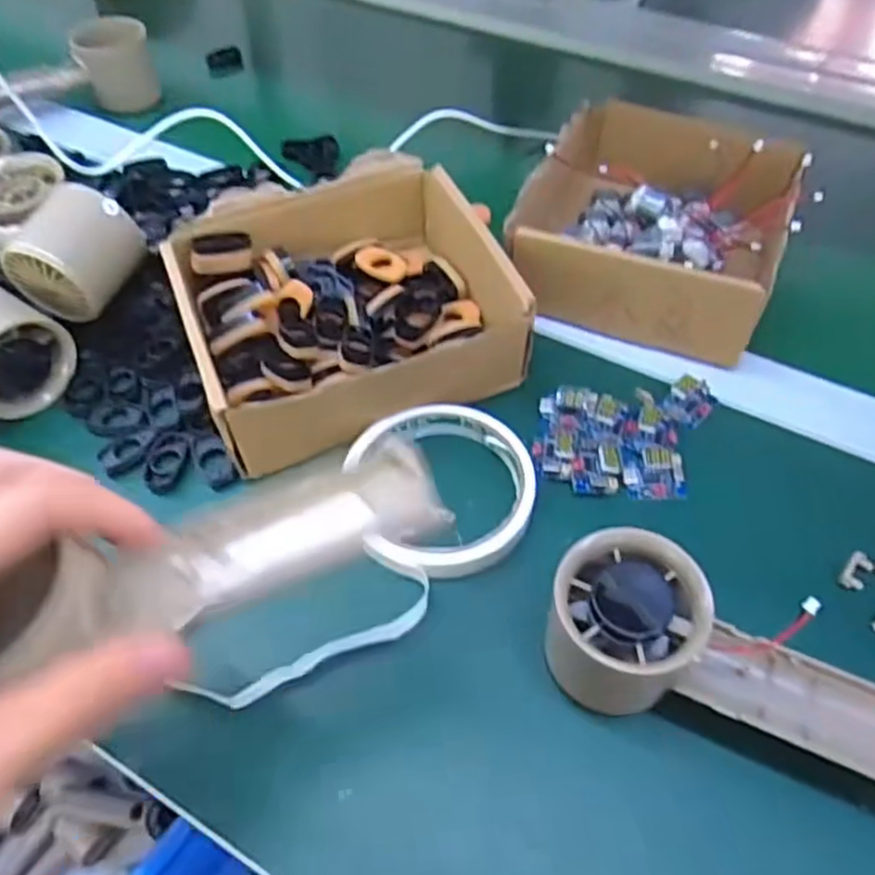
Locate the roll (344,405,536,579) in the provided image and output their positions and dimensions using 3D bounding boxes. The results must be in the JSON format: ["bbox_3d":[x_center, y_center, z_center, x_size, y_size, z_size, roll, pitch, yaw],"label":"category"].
[{"bbox_3d":[0.003,0.022,0.353,0.085,0.012,0.093,0,53,1],"label":"roll"}]

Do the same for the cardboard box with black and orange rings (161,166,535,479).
[{"bbox_3d":[-0.047,-0.075,0.400,0.174,0.051,0.152,-21,55,-14],"label":"cardboard box with black and orange rings"}]

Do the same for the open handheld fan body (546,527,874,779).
[{"bbox_3d":[0.121,0.088,0.277,0.155,0.051,0.053,16,55,12],"label":"open handheld fan body"}]

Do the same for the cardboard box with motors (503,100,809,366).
[{"bbox_3d":[0.131,-0.135,0.447,0.139,0.056,0.169,18,55,14],"label":"cardboard box with motors"}]

